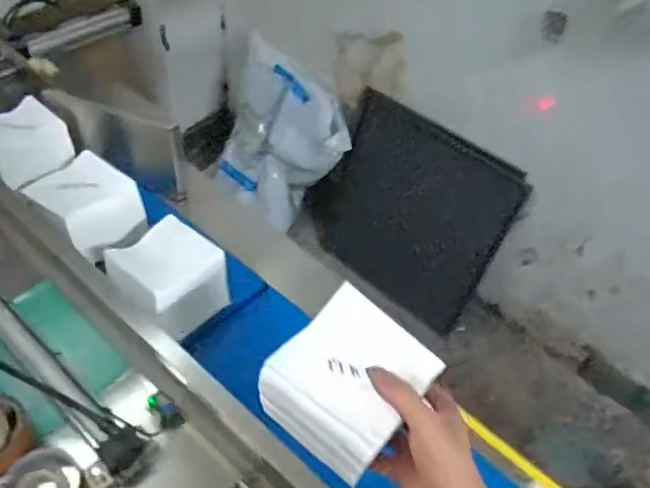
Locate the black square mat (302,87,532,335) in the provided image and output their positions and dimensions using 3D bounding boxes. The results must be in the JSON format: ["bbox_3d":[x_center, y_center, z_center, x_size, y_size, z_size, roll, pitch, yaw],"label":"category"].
[{"bbox_3d":[0.240,-0.088,1.700,0.542,0.553,0.042,31,34,9],"label":"black square mat"}]

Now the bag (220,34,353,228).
[{"bbox_3d":[-0.155,-0.295,1.756,0.268,0.435,0.397,-33,58,-30],"label":"bag"}]

